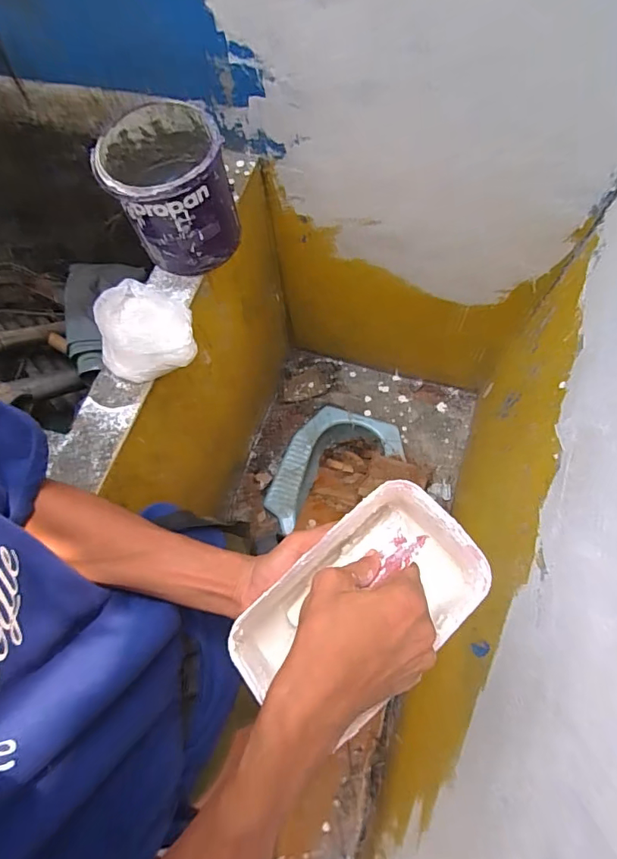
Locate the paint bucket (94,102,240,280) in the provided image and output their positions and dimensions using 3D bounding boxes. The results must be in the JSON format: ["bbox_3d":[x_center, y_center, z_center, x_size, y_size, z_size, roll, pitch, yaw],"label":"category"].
[{"bbox_3d":[-0.217,-0.385,0.766,0.175,0.192,0.182,-1,70,2],"label":"paint bucket"}]

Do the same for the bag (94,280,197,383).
[{"bbox_3d":[-0.262,-0.170,0.745,0.143,0.078,0.158,-18,70,-4],"label":"bag"}]

